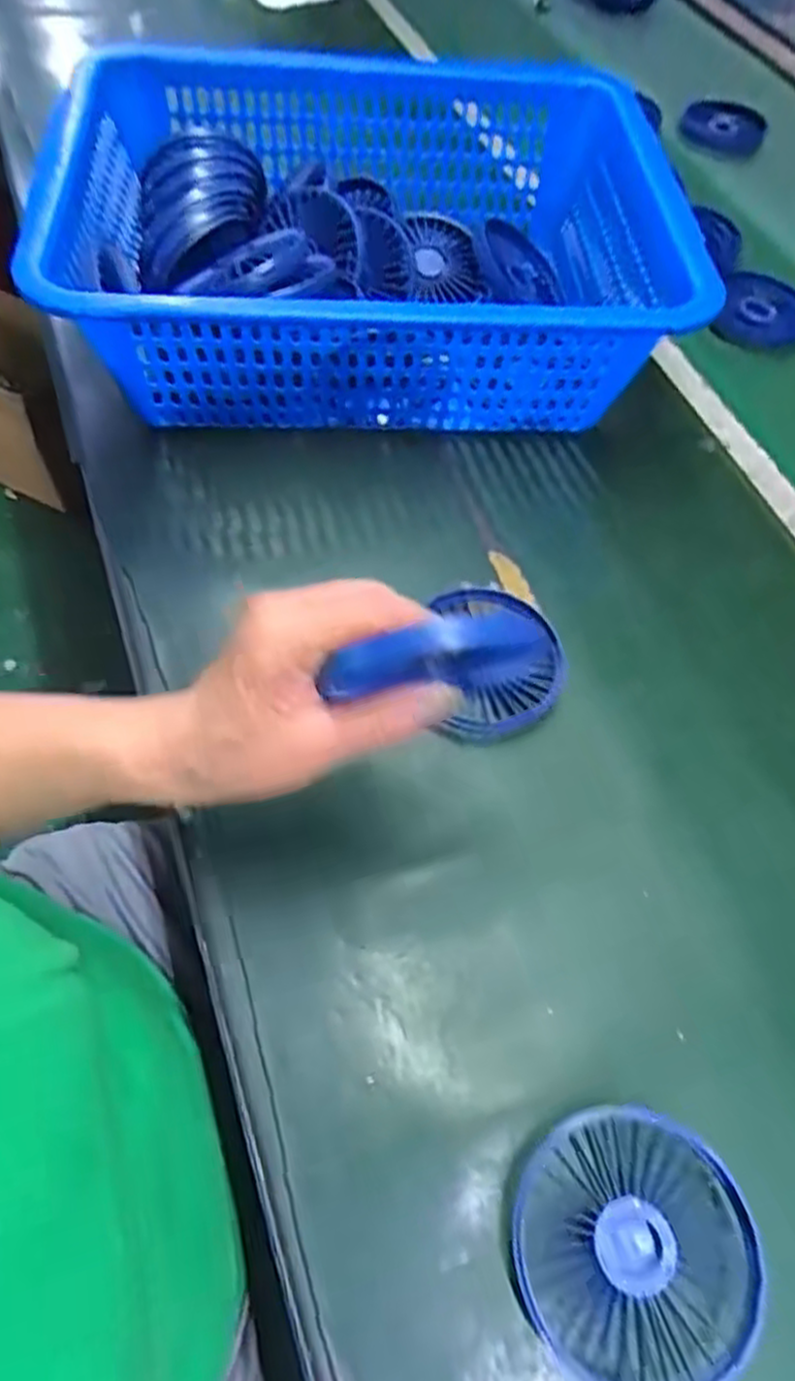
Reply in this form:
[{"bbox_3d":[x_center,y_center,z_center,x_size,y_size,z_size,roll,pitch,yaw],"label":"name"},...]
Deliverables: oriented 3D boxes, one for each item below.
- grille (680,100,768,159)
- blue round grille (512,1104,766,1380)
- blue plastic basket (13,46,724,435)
[{"bbox_3d":[0.354,-0.611,0.827,0.086,0.018,0.087,2,59,-3],"label":"grille"},{"bbox_3d":[0.086,0.203,0.279,0.083,0.014,0.085,-3,66,7],"label":"blue round grille"},{"bbox_3d":[-0.019,-0.307,0.517,0.374,0.123,0.322,-4,59,-7],"label":"blue plastic basket"}]

